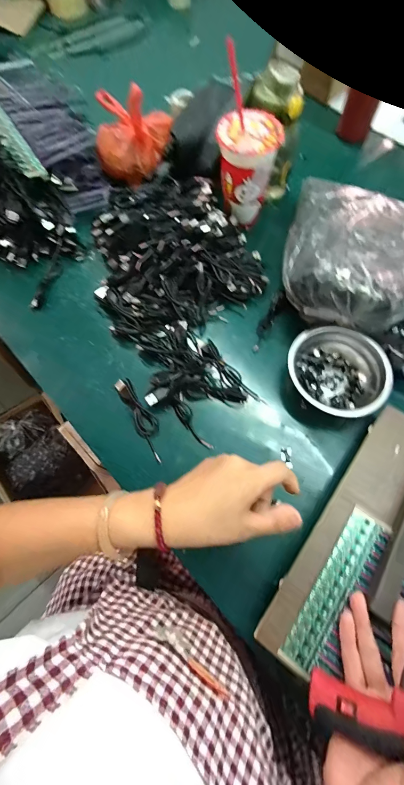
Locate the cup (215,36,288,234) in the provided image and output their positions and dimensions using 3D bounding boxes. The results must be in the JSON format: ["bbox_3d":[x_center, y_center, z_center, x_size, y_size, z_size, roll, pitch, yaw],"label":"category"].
[{"bbox_3d":[0.066,-0.341,0.459,0.085,0.188,0.087,0,73,1],"label":"cup"}]

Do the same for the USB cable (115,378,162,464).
[{"bbox_3d":[-0.078,0.033,0.420,0.027,0.012,0.119,-32,72,-10],"label":"USB cable"}]

